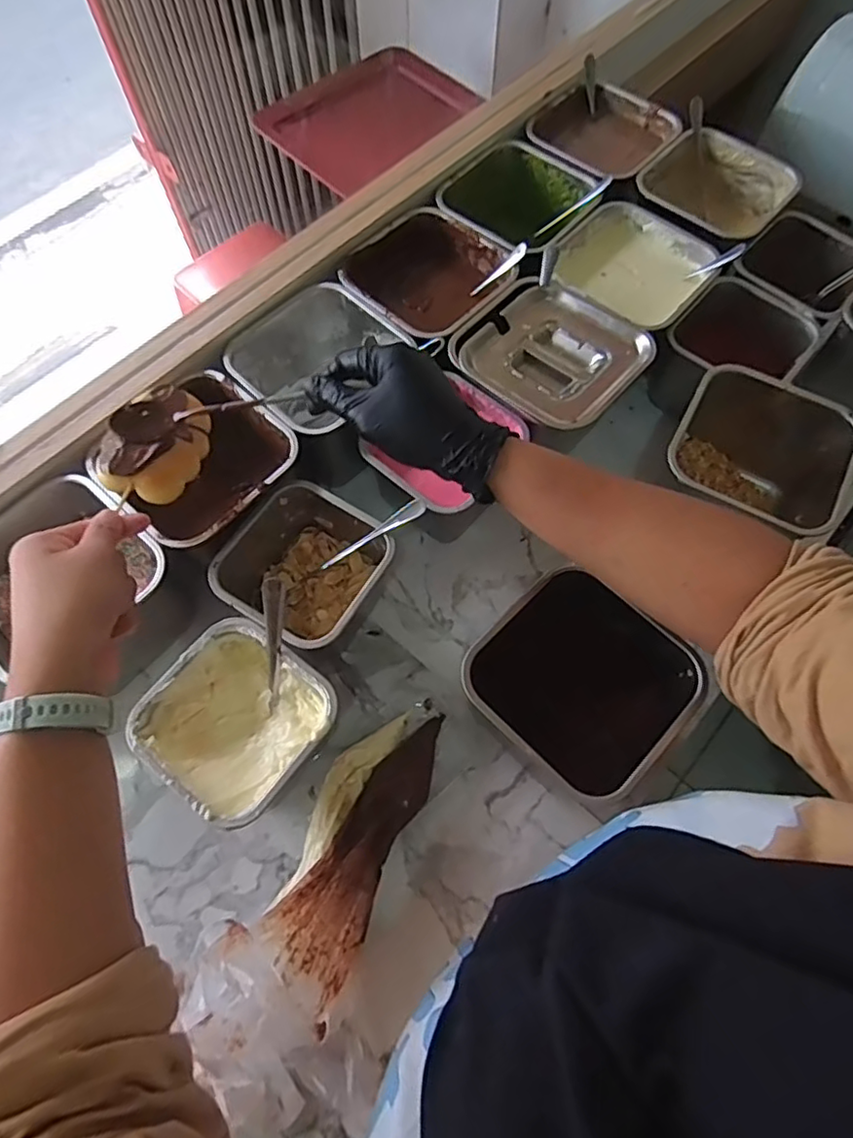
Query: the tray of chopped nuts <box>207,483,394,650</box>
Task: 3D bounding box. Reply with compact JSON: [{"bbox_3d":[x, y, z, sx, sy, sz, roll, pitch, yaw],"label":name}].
[{"bbox_3d":[-0.100,0.008,0.520,0.124,0.093,0.117,31,70,12],"label":"tray of chopped nuts"}]

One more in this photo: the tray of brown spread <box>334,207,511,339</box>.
[{"bbox_3d":[0.001,-0.270,0.611,0.136,0.075,0.136,40,72,15],"label":"tray of brown spread"}]

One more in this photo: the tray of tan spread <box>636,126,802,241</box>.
[{"bbox_3d":[0.298,-0.385,0.658,0.134,0.072,0.135,39,72,15],"label":"tray of tan spread"}]

